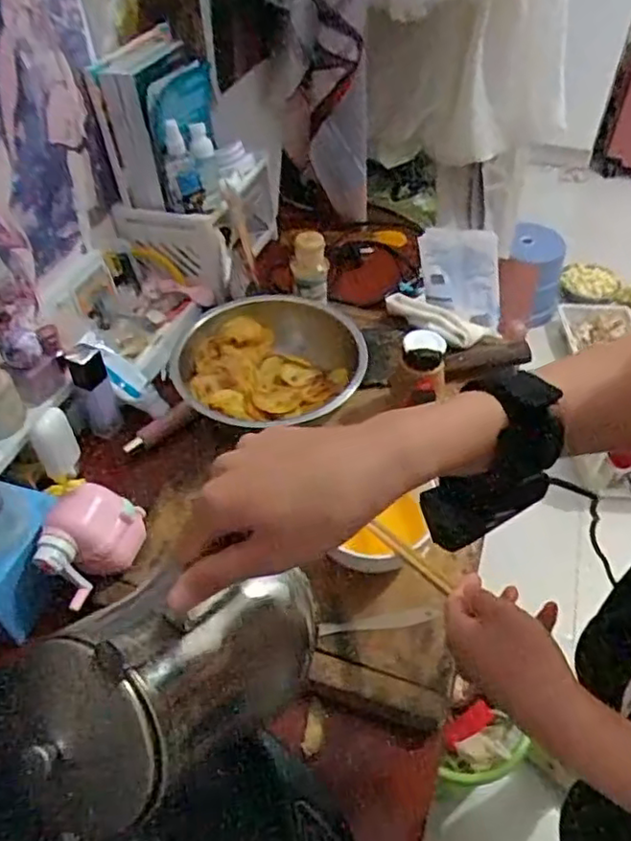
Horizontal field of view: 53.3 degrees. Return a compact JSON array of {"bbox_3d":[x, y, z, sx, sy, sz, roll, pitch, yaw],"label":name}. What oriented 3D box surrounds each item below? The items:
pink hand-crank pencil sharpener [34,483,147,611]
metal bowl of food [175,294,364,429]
[{"bbox_3d":[-0.206,0.112,0.588,0.097,0.077,0.068,-34,55,-28],"label":"pink hand-crank pencil sharpener"},{"bbox_3d":[-0.055,-0.058,0.745,0.213,0.076,0.203,0,46,0],"label":"metal bowl of food"}]

